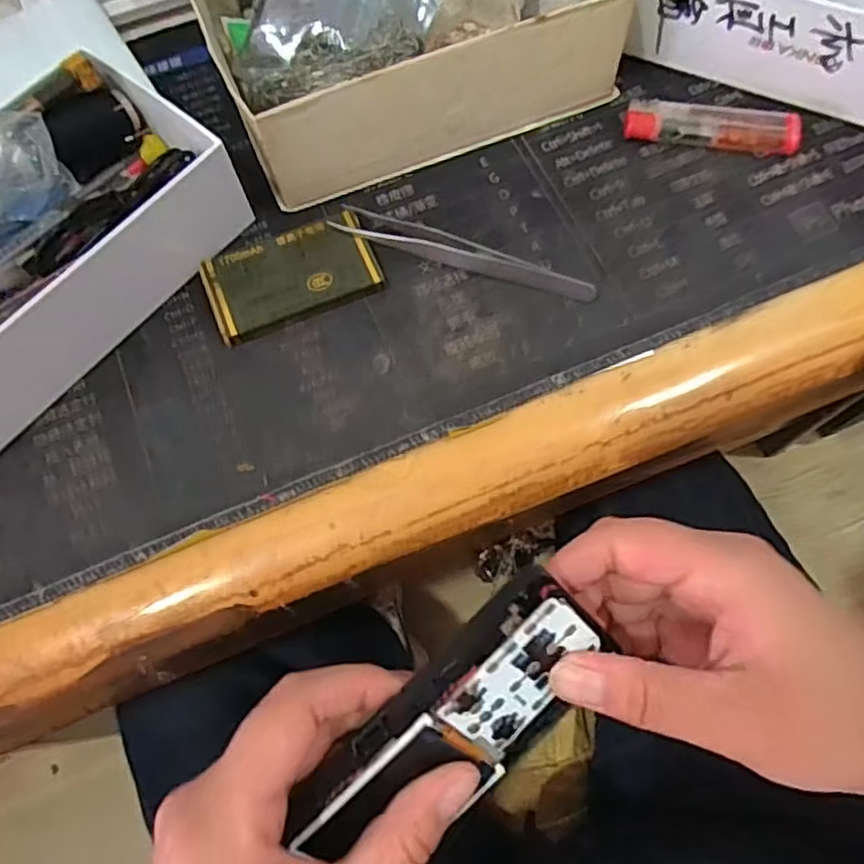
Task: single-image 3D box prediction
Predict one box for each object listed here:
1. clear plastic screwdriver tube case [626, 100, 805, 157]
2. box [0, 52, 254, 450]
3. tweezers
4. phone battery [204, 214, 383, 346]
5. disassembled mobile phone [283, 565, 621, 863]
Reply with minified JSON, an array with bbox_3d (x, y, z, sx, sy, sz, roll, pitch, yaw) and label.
[{"bbox_3d":[0.141,-0.156,0.338,0.083,0.015,0.023,7,71,3],"label":"clear plastic screwdriver tube case"},{"bbox_3d":[-0.175,-0.086,0.293,0.101,0.062,0.176,36,75,12],"label":"box"},{"bbox_3d":[0.015,-0.085,0.319,0.127,0.011,0.018,19,72,7],"label":"tweezers"},{"bbox_3d":[-0.066,-0.074,0.318,0.078,0.008,0.044,-22,72,-7],"label":"phone battery"},{"bbox_3d":[0.008,0.096,0.223,0.110,0.015,0.049,-47,115,-2],"label":"disassembled mobile phone"}]

